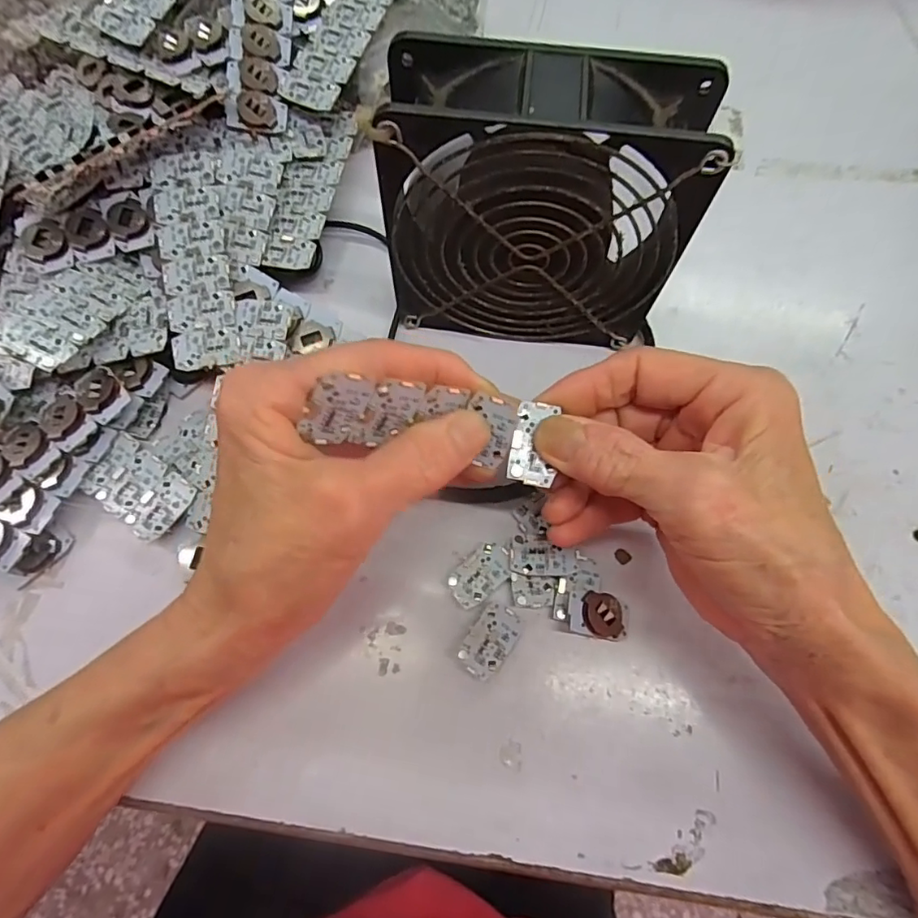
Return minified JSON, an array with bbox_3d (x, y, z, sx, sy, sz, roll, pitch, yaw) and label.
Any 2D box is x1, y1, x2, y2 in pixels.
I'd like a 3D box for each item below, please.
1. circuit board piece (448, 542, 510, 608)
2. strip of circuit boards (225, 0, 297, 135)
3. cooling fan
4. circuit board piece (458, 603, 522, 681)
[{"bbox_3d":[0.009,0.050,0.231,0.027,0.004,0.018,-39,75,-10],"label":"circuit board piece"},{"bbox_3d":[-0.102,-0.222,0.280,0.030,0.008,0.110,1,84,0],"label":"strip of circuit boards"},{"bbox_3d":[0.032,-0.099,0.231,0.116,0.121,0.042,7,69,2],"label":"cooling fan"},{"bbox_3d":[0.013,0.075,0.224,0.018,0.004,0.030,33,72,11],"label":"circuit board piece"}]

